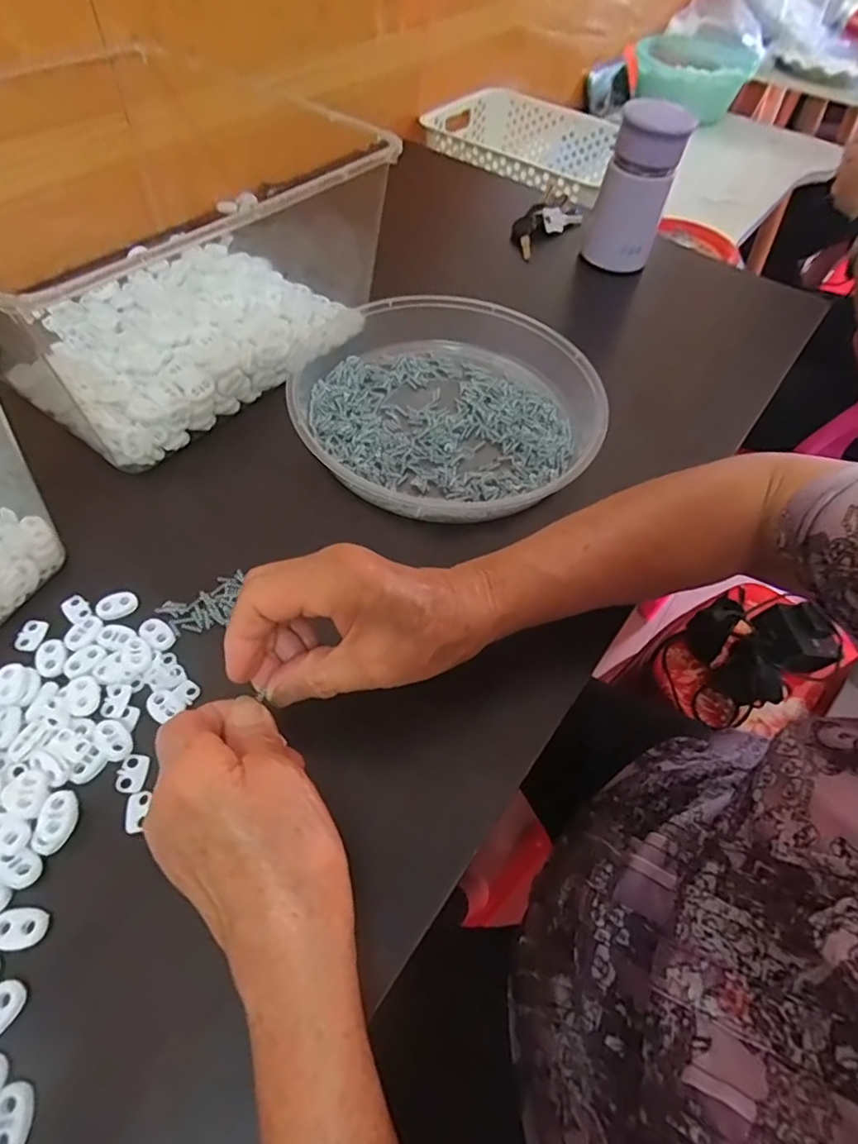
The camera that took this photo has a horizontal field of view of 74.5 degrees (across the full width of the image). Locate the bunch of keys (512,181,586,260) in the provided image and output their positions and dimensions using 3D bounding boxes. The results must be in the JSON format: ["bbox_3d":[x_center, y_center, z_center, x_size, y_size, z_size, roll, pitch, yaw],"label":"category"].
[{"bbox_3d":[0.133,-0.398,0.640,0.048,0.034,0.115,29,58,14],"label":"bunch of keys"}]

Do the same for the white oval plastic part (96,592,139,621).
[{"bbox_3d":[-0.186,0.020,0.338,0.022,0.005,0.016,-28,62,-22],"label":"white oval plastic part"}]

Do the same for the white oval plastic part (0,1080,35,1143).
[{"bbox_3d":[-0.158,0.207,0.212,0.014,0.006,0.023,-2,56,-7],"label":"white oval plastic part"}]

